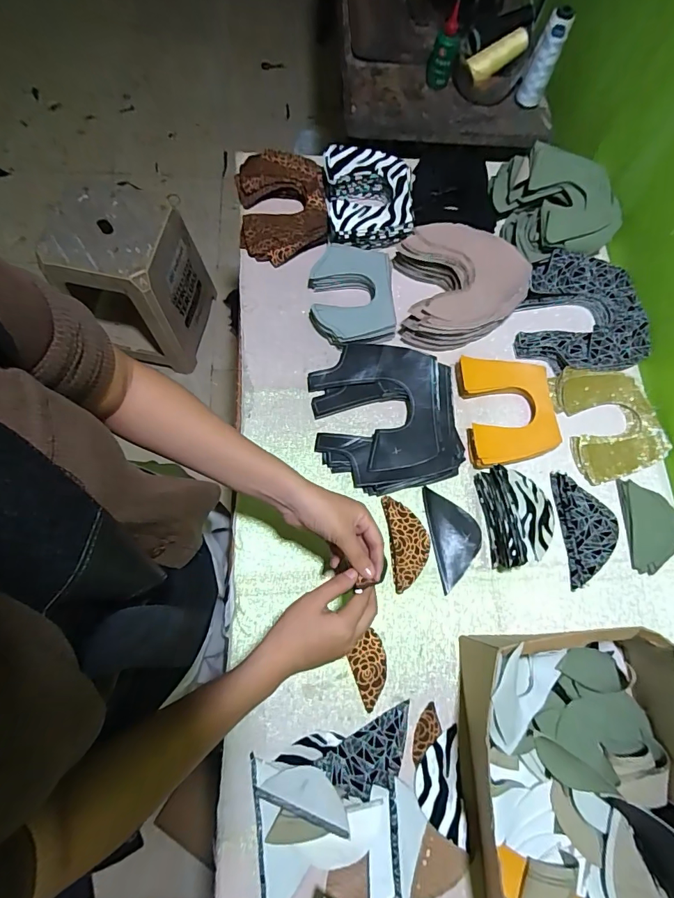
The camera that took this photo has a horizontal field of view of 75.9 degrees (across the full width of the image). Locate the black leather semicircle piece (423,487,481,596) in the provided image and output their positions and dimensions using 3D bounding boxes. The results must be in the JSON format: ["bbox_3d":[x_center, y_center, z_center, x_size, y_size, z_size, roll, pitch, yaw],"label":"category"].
[{"bbox_3d":[0.154,0.113,0.565,0.061,0.014,0.126,-9,72,-4],"label":"black leather semicircle piece"}]

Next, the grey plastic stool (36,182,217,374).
[{"bbox_3d":[-0.564,-0.483,1.237,0.297,0.370,0.299,10,73,-2],"label":"grey plastic stool"}]

